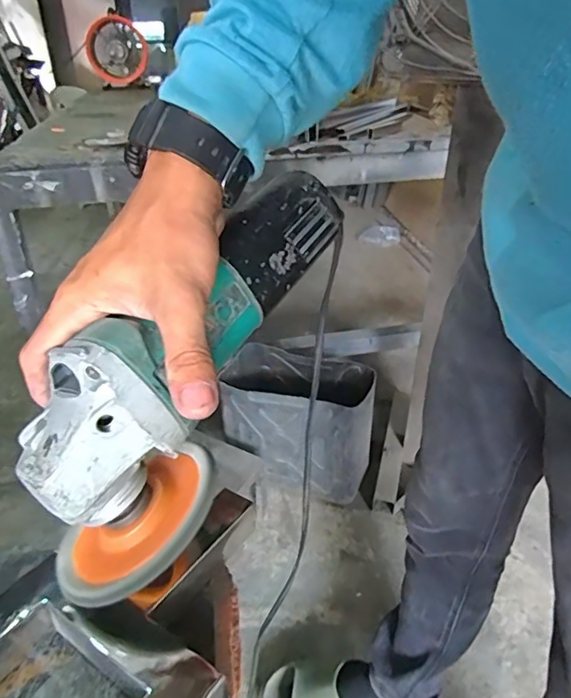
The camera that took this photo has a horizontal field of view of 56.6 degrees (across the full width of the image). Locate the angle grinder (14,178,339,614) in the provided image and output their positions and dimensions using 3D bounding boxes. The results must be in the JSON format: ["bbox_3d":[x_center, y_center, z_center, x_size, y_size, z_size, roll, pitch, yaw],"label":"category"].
[{"bbox_3d":[-0.051,-0.005,0.297,0.091,0.086,0.268,18,63,27],"label":"angle grinder"}]

